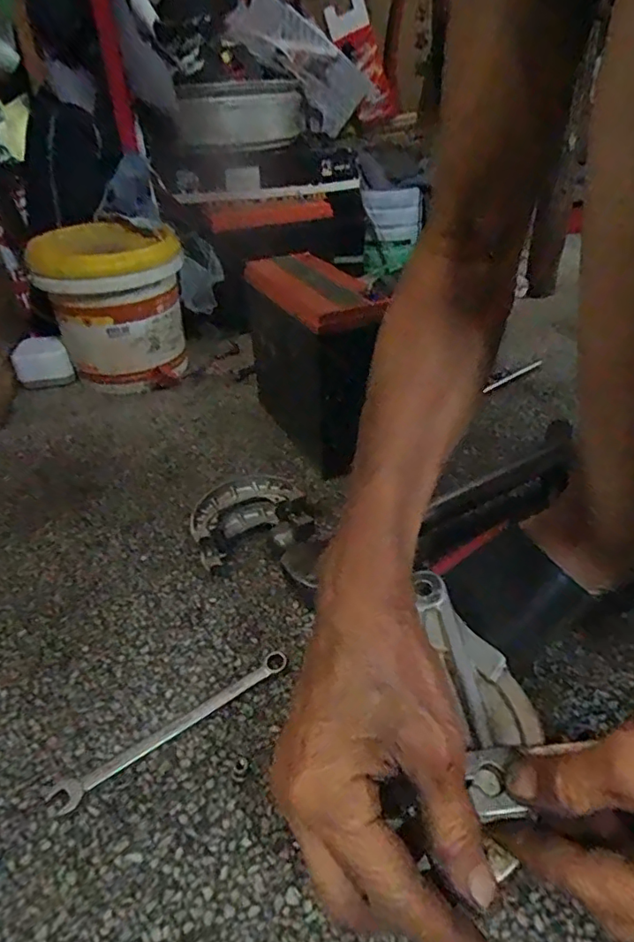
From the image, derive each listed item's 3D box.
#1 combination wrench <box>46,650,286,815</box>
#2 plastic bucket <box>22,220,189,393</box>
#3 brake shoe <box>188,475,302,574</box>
[{"bbox_3d":[-0.087,0.160,0.349,0.157,0.004,0.018,-24,41,-27],"label":"combination wrench"},{"bbox_3d":[-0.256,-0.213,0.715,0.171,0.177,0.168,-2,36,1],"label":"plastic bucket"},{"bbox_3d":[-0.067,0.043,0.478,0.095,0.048,0.050,-29,43,-31],"label":"brake shoe"}]

